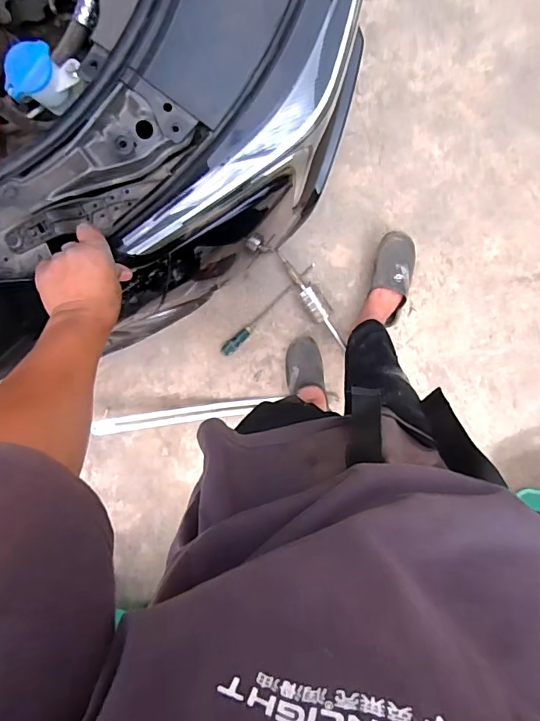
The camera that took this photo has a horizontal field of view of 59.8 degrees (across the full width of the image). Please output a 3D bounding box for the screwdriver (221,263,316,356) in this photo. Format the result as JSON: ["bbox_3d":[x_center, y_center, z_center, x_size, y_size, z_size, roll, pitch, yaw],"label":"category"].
[{"bbox_3d":[-0.002,-0.142,1.361,0.365,0.031,0.035,-41,94,7],"label":"screwdriver"}]

